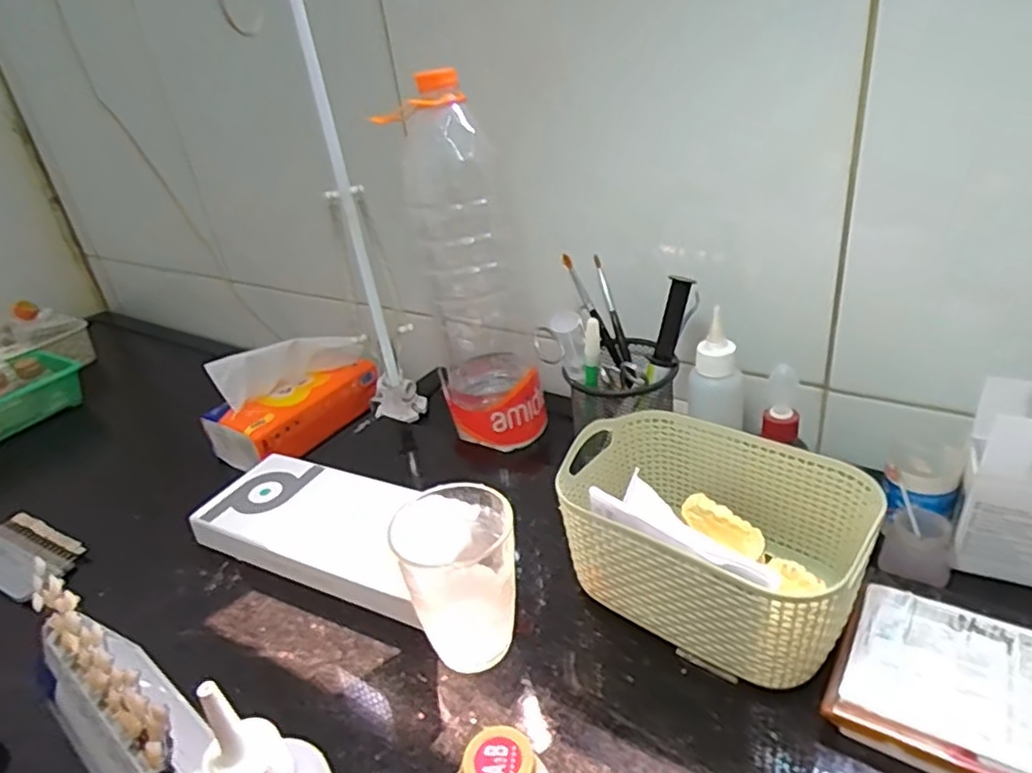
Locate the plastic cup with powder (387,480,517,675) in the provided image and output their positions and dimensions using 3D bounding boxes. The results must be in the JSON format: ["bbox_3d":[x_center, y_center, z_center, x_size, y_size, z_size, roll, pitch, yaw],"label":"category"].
[{"bbox_3d":[-0.031,0.113,0.381,0.066,0.096,0.059,-16,29,-16],"label":"plastic cup with powder"}]

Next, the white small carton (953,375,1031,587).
[{"bbox_3d":[0.310,0.059,0.406,0.054,0.110,0.053,12,34,32],"label":"white small carton"}]

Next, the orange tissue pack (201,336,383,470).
[{"bbox_3d":[-0.244,0.007,0.734,0.089,0.104,0.184,20,40,40],"label":"orange tissue pack"}]

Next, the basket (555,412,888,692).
[{"bbox_3d":[0.115,0.092,0.397,0.164,0.086,0.121,16,36,37],"label":"basket"}]

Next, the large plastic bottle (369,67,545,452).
[{"bbox_3d":[-0.036,-0.094,0.567,0.093,0.301,0.092,-6,28,2],"label":"large plastic bottle"}]

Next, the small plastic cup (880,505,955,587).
[{"bbox_3d":[0.254,0.101,0.413,0.037,0.034,0.035,-6,28,3],"label":"small plastic cup"}]

